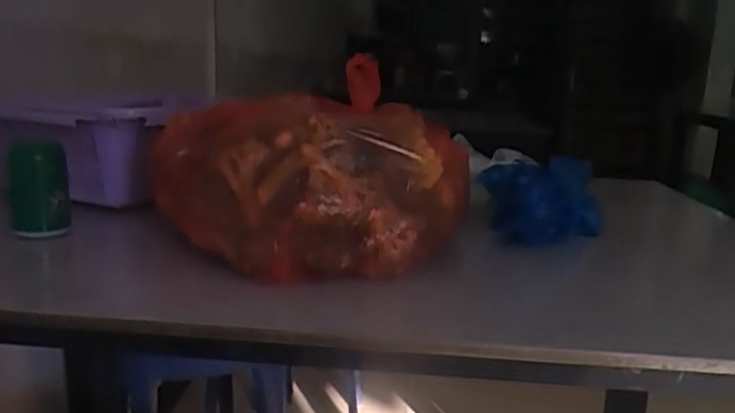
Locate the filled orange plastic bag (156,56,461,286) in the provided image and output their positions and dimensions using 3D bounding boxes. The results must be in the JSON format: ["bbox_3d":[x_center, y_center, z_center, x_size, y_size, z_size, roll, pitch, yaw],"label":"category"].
[{"bbox_3d":[-0.058,-0.034,0.555,0.206,0.152,0.207,-6,14,-32],"label":"filled orange plastic bag"}]

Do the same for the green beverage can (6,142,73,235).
[{"bbox_3d":[-0.302,-0.017,0.586,0.049,0.085,0.042,-4,14,-27],"label":"green beverage can"}]

